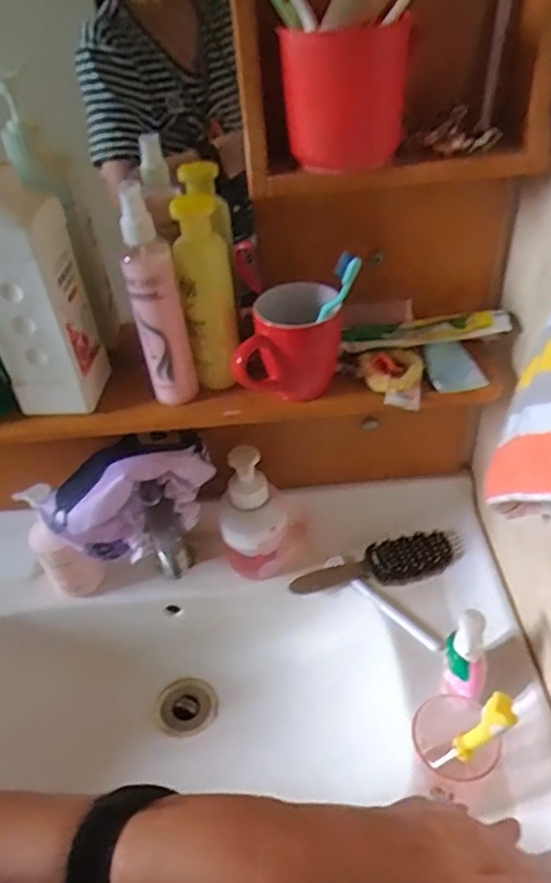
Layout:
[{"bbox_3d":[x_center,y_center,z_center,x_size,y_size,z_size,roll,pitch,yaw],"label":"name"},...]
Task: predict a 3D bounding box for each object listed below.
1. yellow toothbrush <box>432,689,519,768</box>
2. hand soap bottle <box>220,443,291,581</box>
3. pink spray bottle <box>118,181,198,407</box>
[{"bbox_3d":[0.175,0.267,0.568,0.017,0.111,0.024,10,36,-24],"label":"yellow toothbrush"},{"bbox_3d":[-0.023,0.090,0.784,0.093,0.191,0.066,-9,42,-3],"label":"hand soap bottle"},{"bbox_3d":[-0.110,-0.124,0.585,0.045,0.212,0.036,-9,42,-3],"label":"pink spray bottle"}]

